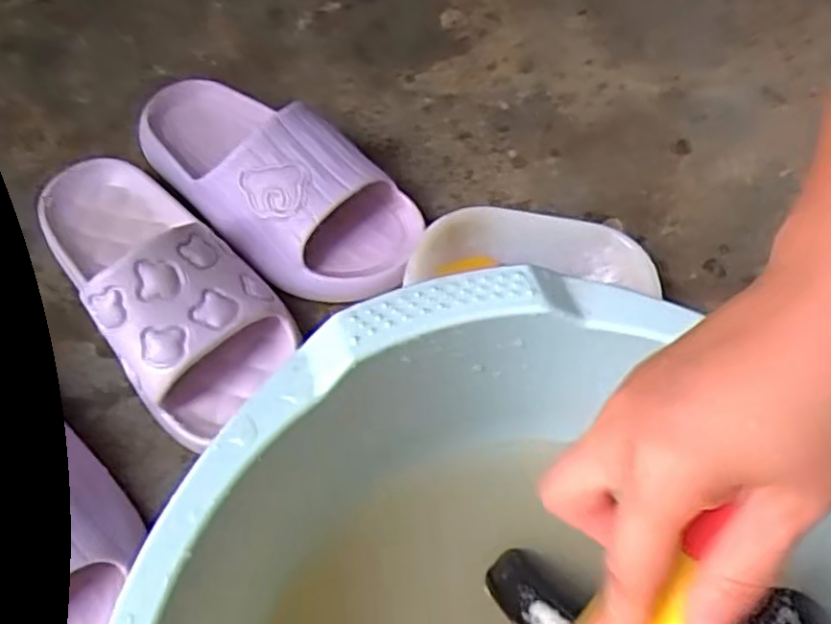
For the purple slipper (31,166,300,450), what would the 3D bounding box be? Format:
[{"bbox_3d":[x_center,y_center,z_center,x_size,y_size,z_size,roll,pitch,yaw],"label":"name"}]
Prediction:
[{"bbox_3d":[-0.180,-0.032,0.492,0.102,0.070,0.234,-38,67,-19],"label":"purple slipper"}]

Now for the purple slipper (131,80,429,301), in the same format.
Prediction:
[{"bbox_3d":[-0.111,-0.104,0.537,0.243,0.071,0.104,35,66,18],"label":"purple slipper"}]

